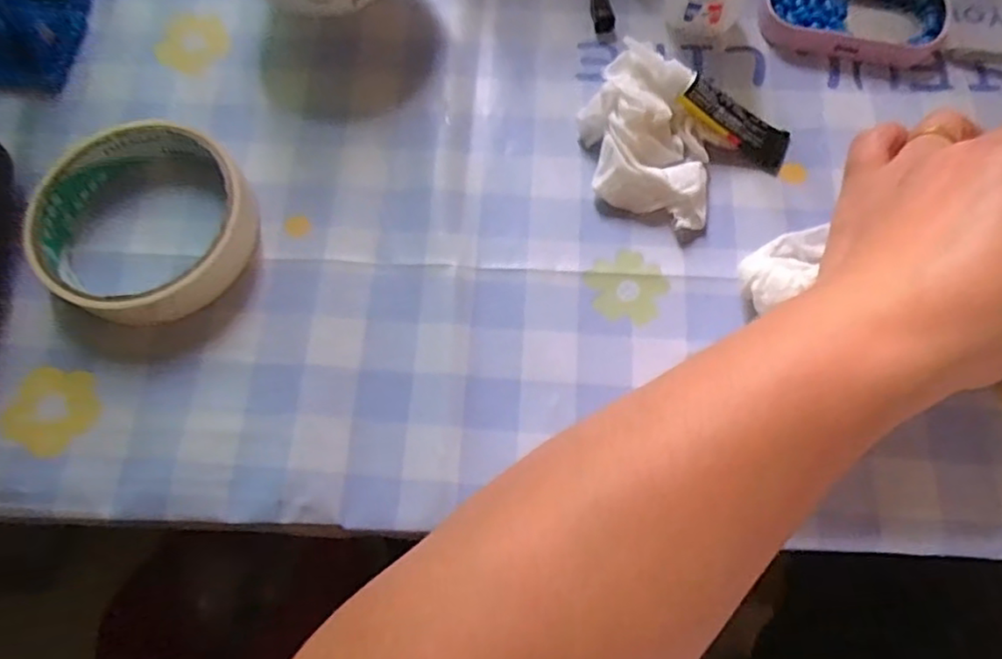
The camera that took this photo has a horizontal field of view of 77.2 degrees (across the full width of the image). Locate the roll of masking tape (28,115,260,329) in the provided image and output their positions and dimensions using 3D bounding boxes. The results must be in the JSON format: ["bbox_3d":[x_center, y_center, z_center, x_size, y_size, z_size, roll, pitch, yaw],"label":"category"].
[{"bbox_3d":[-0.149,-0.045,0.263,0.092,0.021,0.083,20,73,8],"label":"roll of masking tape"}]

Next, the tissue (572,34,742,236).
[{"bbox_3d":[0.064,-0.081,0.266,0.061,0.026,0.060,23,74,9],"label":"tissue"}]

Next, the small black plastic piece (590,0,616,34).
[{"bbox_3d":[0.048,-0.153,0.301,0.009,0.009,0.021,-8,71,-1],"label":"small black plastic piece"}]

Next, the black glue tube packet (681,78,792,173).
[{"bbox_3d":[0.101,-0.089,0.271,0.052,0.007,0.022,32,74,-13],"label":"black glue tube packet"}]

